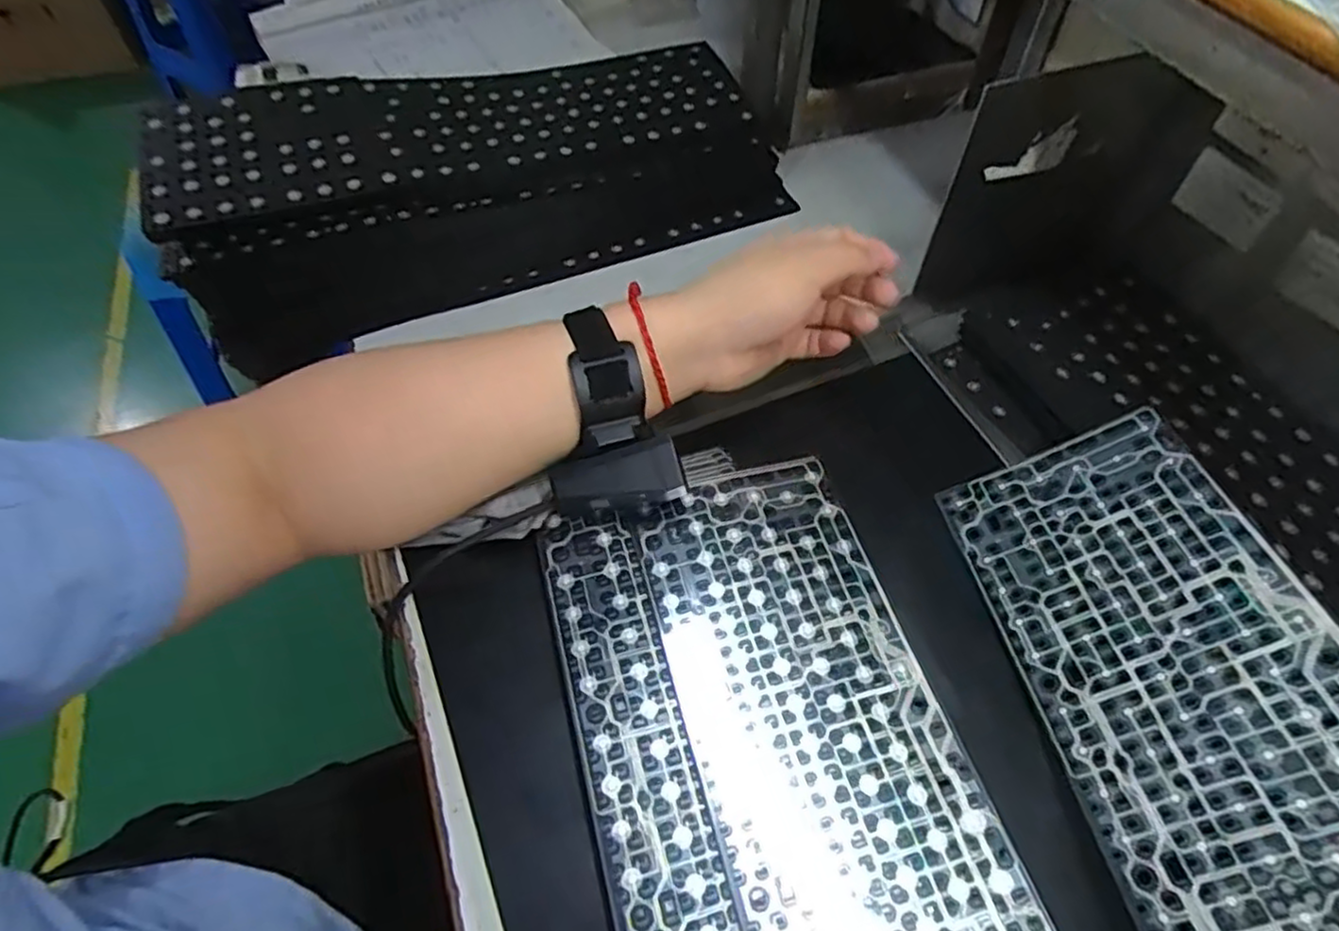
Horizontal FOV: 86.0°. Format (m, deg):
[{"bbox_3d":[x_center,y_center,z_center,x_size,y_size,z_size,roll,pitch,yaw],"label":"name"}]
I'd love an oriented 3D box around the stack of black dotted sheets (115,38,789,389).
[{"bbox_3d":[-0.137,-0.220,0.529,0.432,0.051,0.195,-21,85,-14],"label":"stack of black dotted sheets"}]

